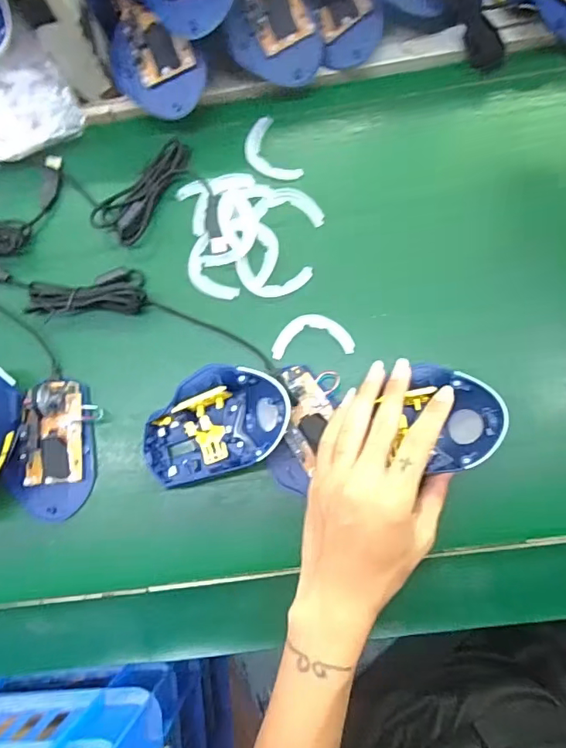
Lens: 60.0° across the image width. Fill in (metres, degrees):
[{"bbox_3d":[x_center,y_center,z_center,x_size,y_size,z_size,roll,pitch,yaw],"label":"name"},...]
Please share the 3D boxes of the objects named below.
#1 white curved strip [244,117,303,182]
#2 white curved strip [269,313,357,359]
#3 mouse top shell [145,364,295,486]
[{"bbox_3d":[-0.013,-0.191,0.423,0.036,0.007,0.065,-28,81,0],"label":"white curved strip"},{"bbox_3d":[0.023,-0.031,0.393,0.064,0.004,0.034,-5,82,4],"label":"white curved strip"},{"bbox_3d":[-0.051,0.037,0.365,0.110,0.048,0.072,-21,81,2],"label":"mouse top shell"}]

